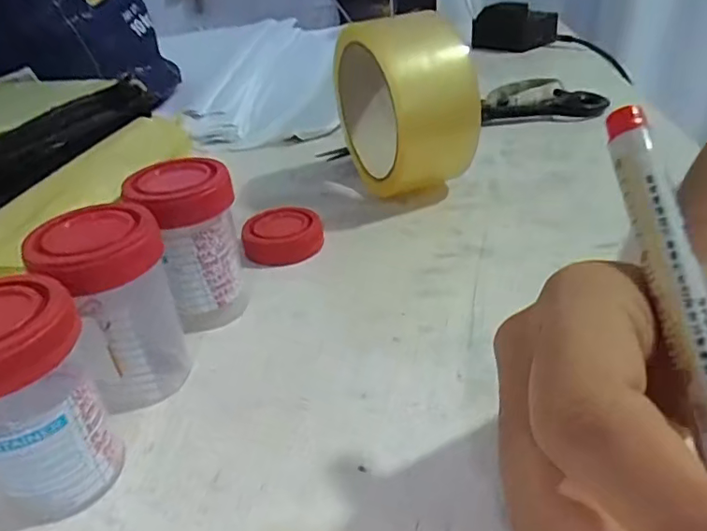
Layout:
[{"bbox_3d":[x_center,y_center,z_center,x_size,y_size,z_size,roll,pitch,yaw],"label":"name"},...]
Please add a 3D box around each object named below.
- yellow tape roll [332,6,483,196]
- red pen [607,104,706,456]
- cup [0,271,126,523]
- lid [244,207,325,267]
[{"bbox_3d":[0.031,-0.098,0.341,0.066,0.098,0.085,-16,34,-16],"label":"yellow tape roll"},{"bbox_3d":[0.068,0.020,0.107,0.009,0.006,0.125,-4,66,2],"label":"red pen"},{"bbox_3d":[-0.097,0.042,0.165,0.035,0.069,0.040,23,42,37],"label":"cup"},{"bbox_3d":[-0.038,-0.017,0.299,0.042,0.016,0.036,-12,33,-10],"label":"lid"}]

